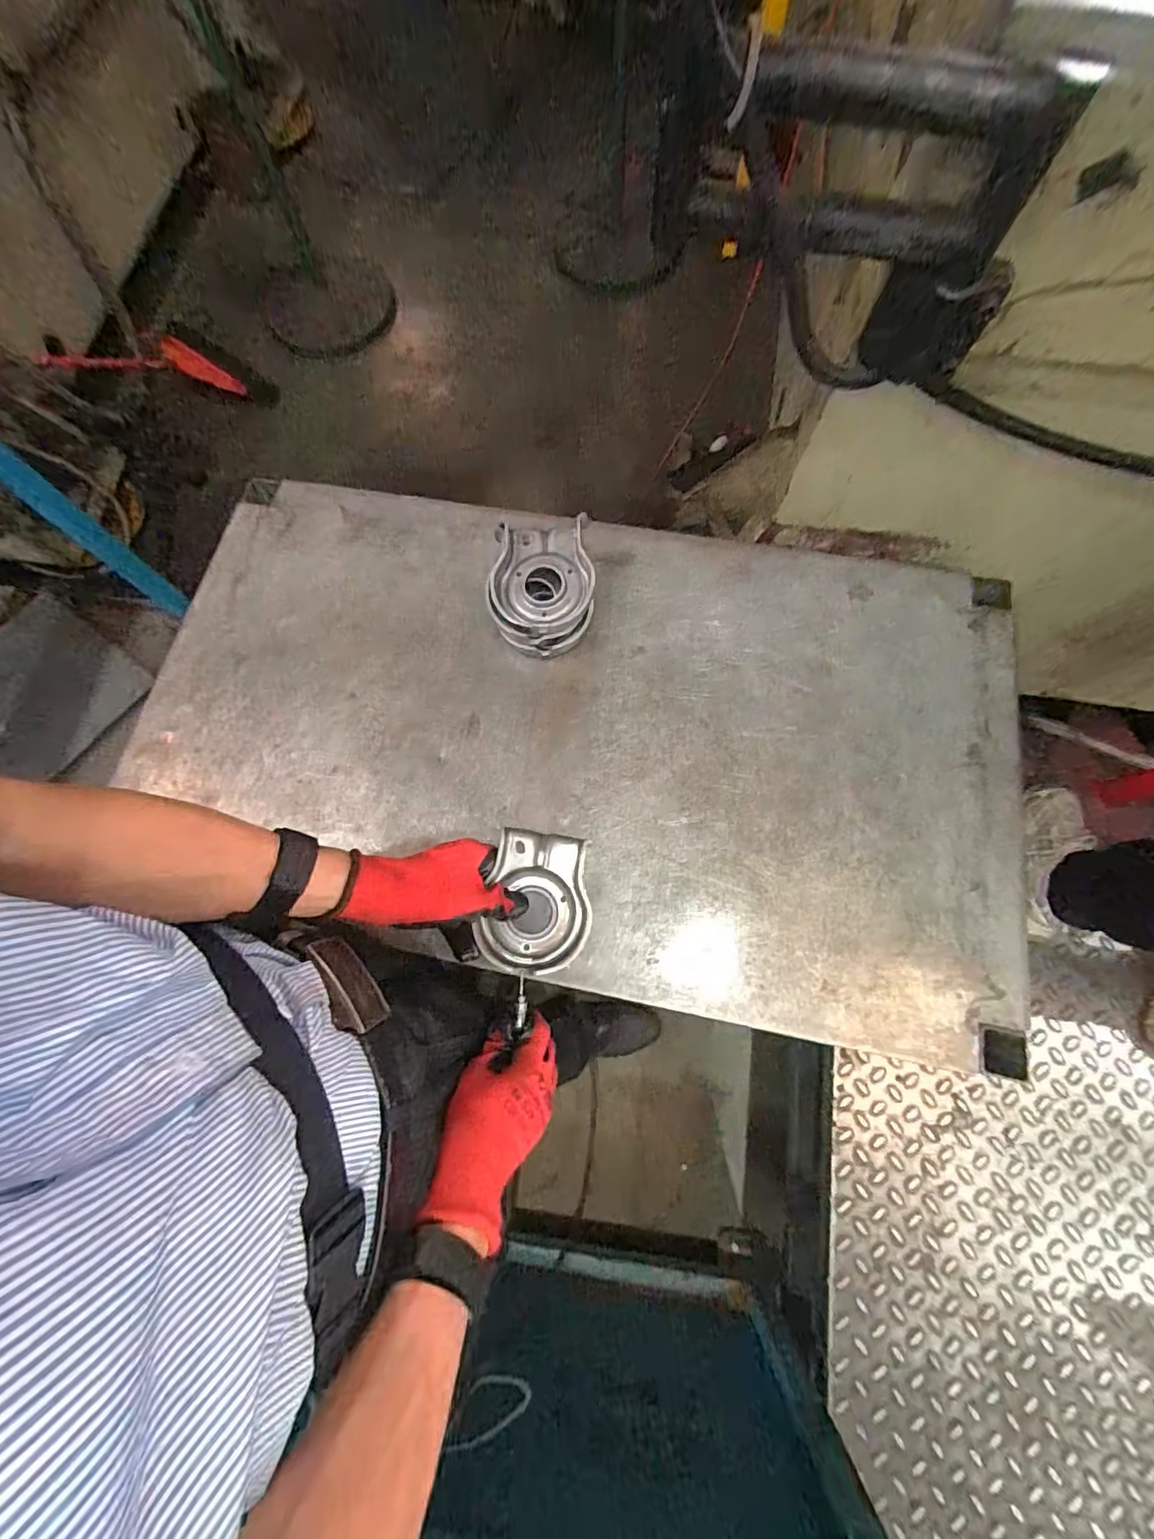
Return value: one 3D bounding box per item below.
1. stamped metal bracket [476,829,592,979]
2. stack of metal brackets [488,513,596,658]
[{"bbox_3d":[-0.036,0.119,0.485,0.094,0.023,0.121,7,74,4],"label":"stamped metal bracket"},{"bbox_3d":[-0.038,-0.195,0.578,0.107,0.064,0.134,-2,73,1],"label":"stack of metal brackets"}]

